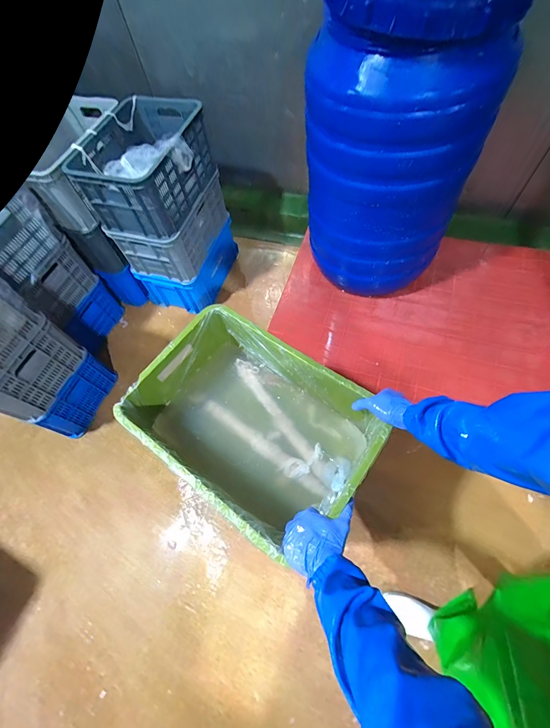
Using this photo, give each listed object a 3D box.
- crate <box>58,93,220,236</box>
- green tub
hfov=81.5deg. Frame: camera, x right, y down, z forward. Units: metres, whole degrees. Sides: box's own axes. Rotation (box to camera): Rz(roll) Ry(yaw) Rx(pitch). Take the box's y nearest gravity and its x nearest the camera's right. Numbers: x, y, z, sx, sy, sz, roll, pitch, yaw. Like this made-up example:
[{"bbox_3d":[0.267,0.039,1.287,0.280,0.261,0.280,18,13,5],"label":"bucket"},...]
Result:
[{"bbox_3d":[-0.515,-0.812,1.316,0.385,0.262,0.538,13,66,11],"label":"crate"},{"bbox_3d":[-0.064,0.141,0.766,0.539,0.223,0.351,32,68,20],"label":"green tub"}]

